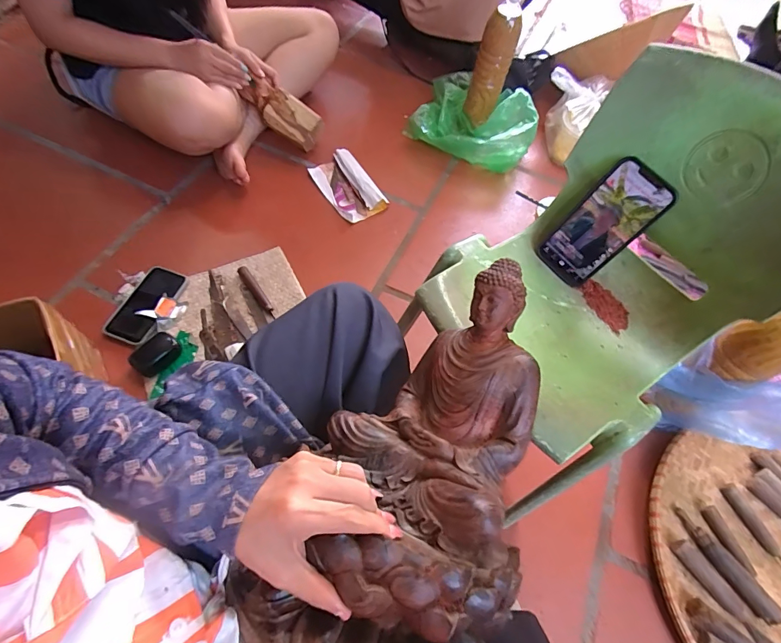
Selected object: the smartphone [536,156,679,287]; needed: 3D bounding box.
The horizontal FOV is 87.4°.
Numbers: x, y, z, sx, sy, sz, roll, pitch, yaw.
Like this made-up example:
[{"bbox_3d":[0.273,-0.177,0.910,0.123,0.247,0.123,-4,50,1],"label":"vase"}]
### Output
[{"bbox_3d":[0.269,-0.121,0.526,0.079,0.163,0.008,48,43,11],"label":"smartphone"}]

